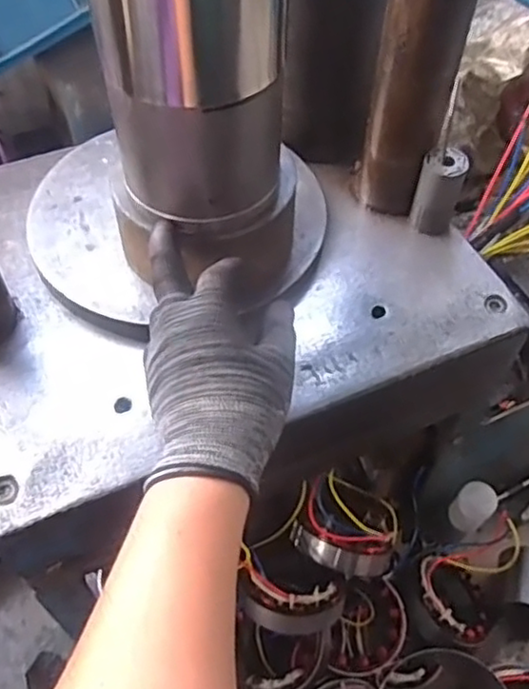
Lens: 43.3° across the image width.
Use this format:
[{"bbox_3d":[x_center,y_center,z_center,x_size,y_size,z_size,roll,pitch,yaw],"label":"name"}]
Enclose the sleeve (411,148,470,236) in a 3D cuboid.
[{"bbox_3d":[0.158,-0.140,0.602,0.036,0.077,0.032,15,55,9],"label":"sleeve"}]

